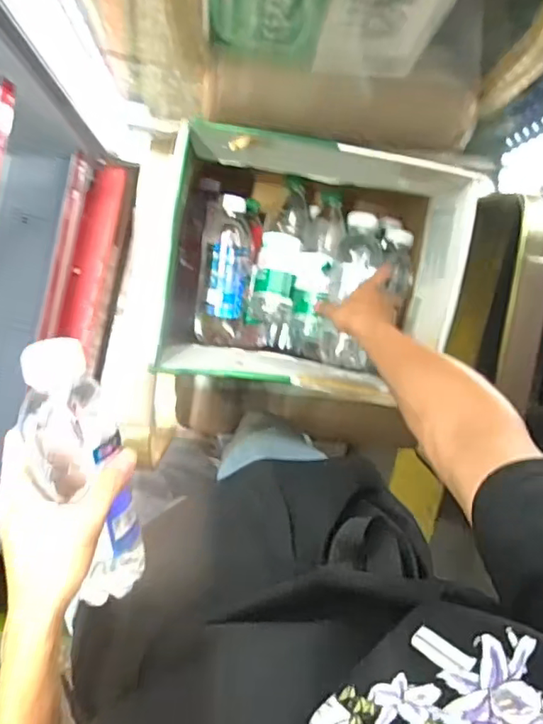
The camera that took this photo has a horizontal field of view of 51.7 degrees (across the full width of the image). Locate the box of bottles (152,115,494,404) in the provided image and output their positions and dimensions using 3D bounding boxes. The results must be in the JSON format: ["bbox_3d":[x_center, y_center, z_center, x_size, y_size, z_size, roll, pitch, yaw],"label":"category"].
[{"bbox_3d":[0.038,-0.134,0.787,0.346,0.310,0.304,9,94,-5],"label":"box of bottles"}]

